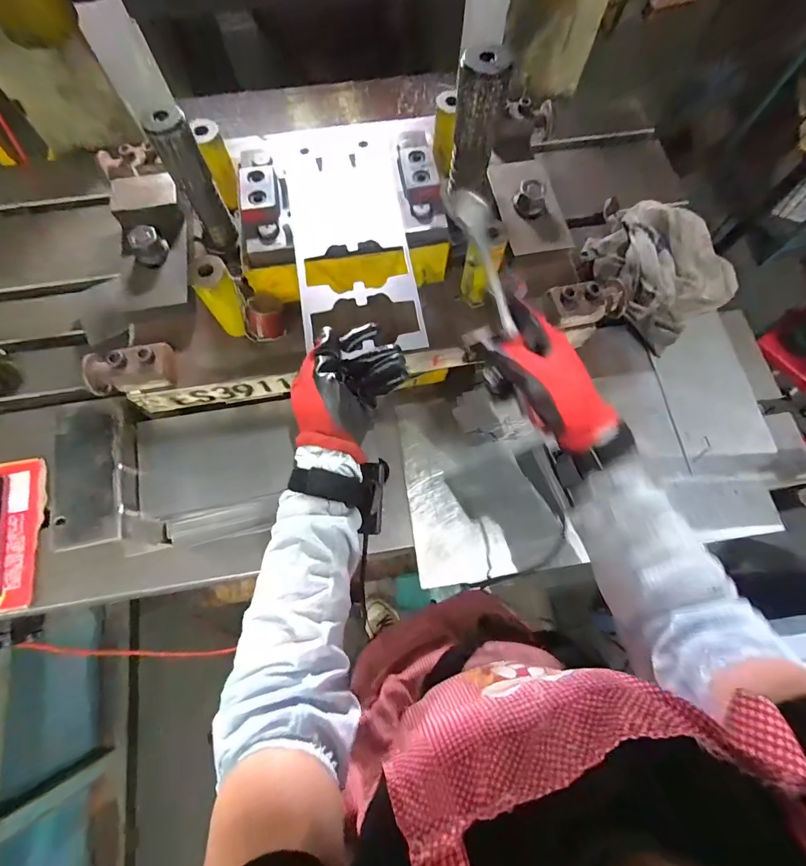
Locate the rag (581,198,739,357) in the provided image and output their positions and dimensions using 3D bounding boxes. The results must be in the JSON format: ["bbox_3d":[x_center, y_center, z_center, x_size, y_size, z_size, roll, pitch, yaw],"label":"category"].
[{"bbox_3d":[0.385,-0.276,0.653,0.182,0.071,0.251,-35,75,-11],"label":"rag"}]

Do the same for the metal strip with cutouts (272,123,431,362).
[{"bbox_3d":[-0.061,-0.224,0.457,0.127,0.009,0.316,-11,72,-3],"label":"metal strip with cutouts"}]

